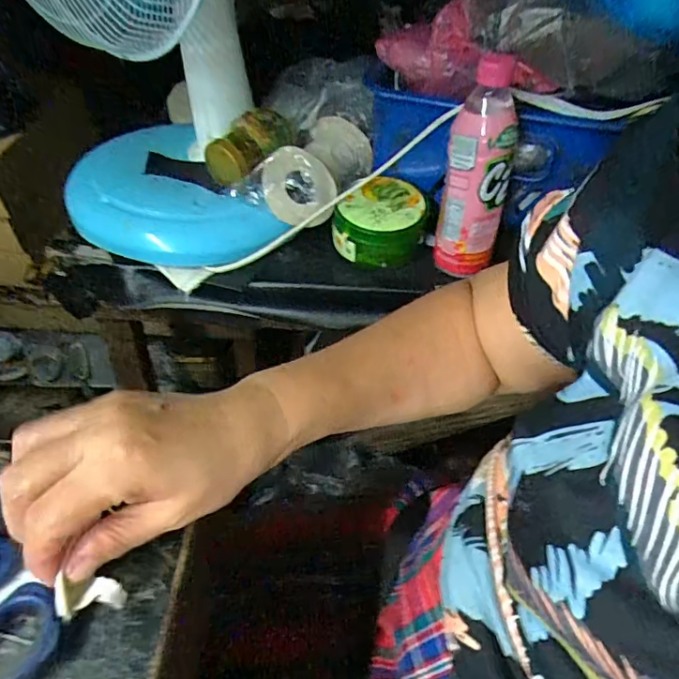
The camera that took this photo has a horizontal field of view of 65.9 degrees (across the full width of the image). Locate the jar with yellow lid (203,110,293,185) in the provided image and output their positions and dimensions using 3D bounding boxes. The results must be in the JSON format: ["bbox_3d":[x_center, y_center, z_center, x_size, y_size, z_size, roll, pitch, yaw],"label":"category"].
[{"bbox_3d":[-0.098,-0.211,0.569,0.098,0.042,0.054,-44,55,-14],"label":"jar with yellow lid"}]

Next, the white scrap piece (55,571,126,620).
[{"bbox_3d":[-0.112,0.116,0.235,0.029,0.014,0.018,0,39,-6],"label":"white scrap piece"}]

